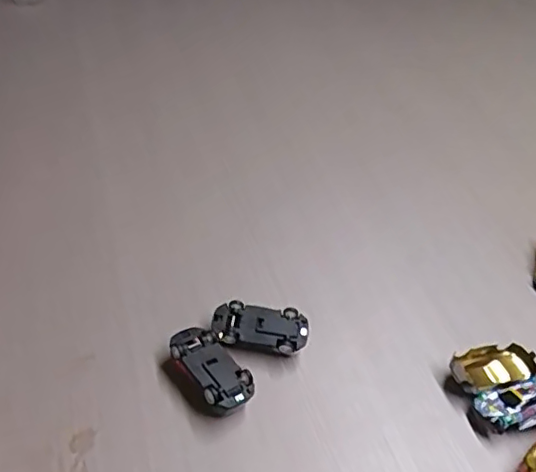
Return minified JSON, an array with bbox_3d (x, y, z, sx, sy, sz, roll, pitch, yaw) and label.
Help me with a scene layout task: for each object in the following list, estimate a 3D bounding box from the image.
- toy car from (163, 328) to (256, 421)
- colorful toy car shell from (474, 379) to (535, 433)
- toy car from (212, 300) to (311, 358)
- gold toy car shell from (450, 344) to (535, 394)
[{"bbox_3d":[-0.040,0.088,0.363,0.039,0.020,0.062,-26,53,-29],"label":"toy car"},{"bbox_3d":[0.165,0.111,0.368,0.059,0.018,0.028,-9,47,-15],"label":"colorful toy car shell"},{"bbox_3d":[-0.005,0.066,0.393,0.065,0.021,0.032,8,44,2],"label":"toy car"},{"bbox_3d":[0.156,0.095,0.393,0.066,0.024,0.032,-13,48,-19],"label":"gold toy car shell"}]

